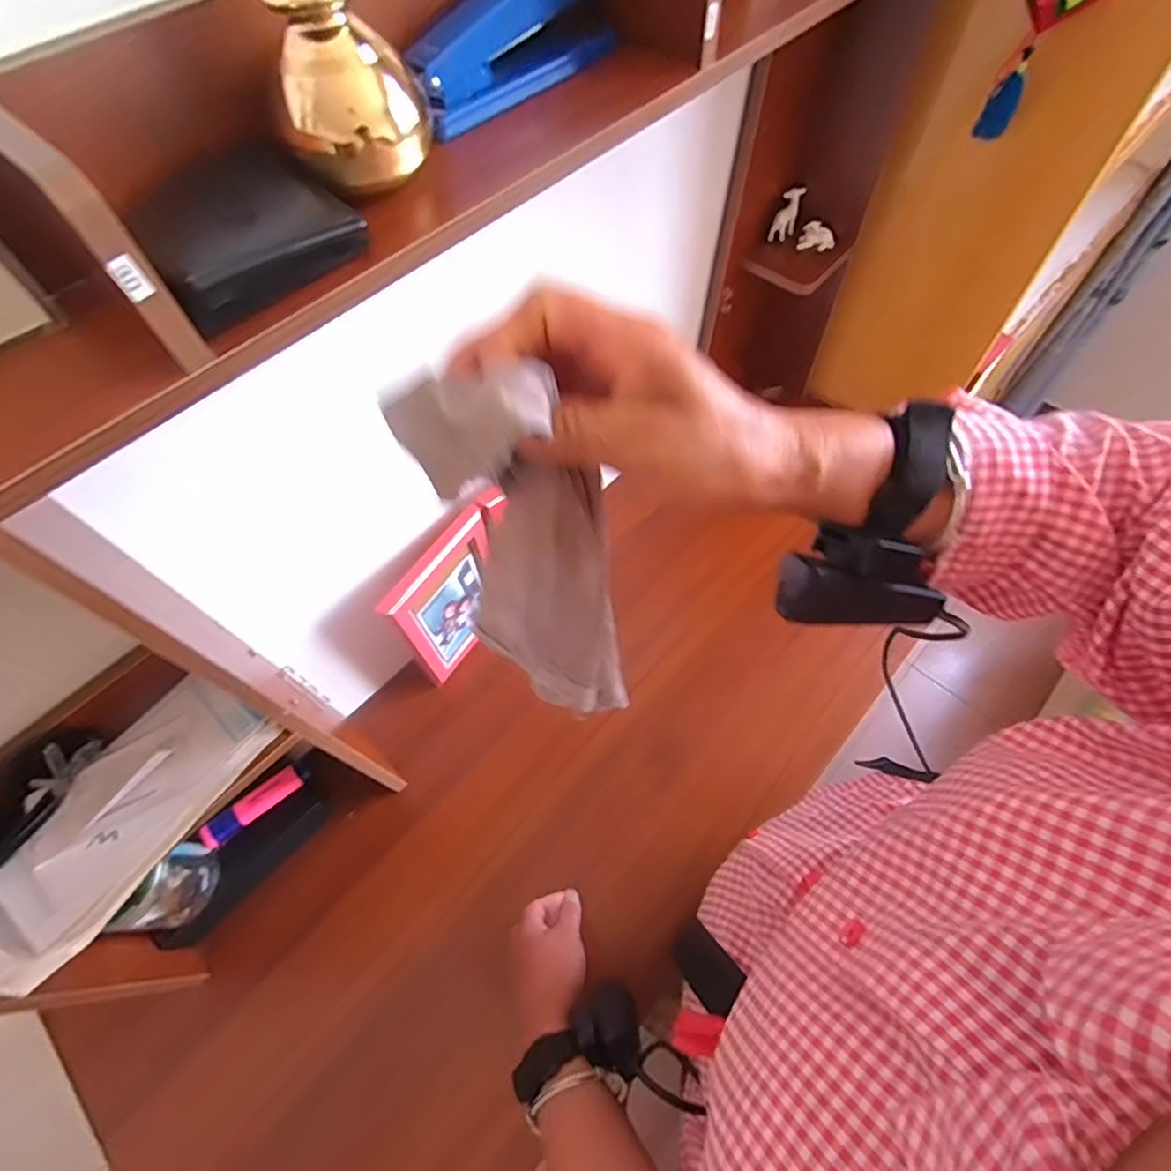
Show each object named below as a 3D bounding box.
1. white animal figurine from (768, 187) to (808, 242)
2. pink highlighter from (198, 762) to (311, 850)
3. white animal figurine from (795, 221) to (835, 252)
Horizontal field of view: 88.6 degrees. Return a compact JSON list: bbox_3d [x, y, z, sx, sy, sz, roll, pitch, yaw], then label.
[{"bbox_3d":[0.247,-0.453,0.735,0.023,0.040,0.053,23,65,15],"label":"white animal figurine"},{"bbox_3d":[-0.339,0.223,0.614,0.110,0.019,0.027,-37,66,-16],"label":"pink highlighter"},{"bbox_3d":[0.283,-0.425,0.729,0.043,0.027,0.014,8,62,7],"label":"white animal figurine"}]

